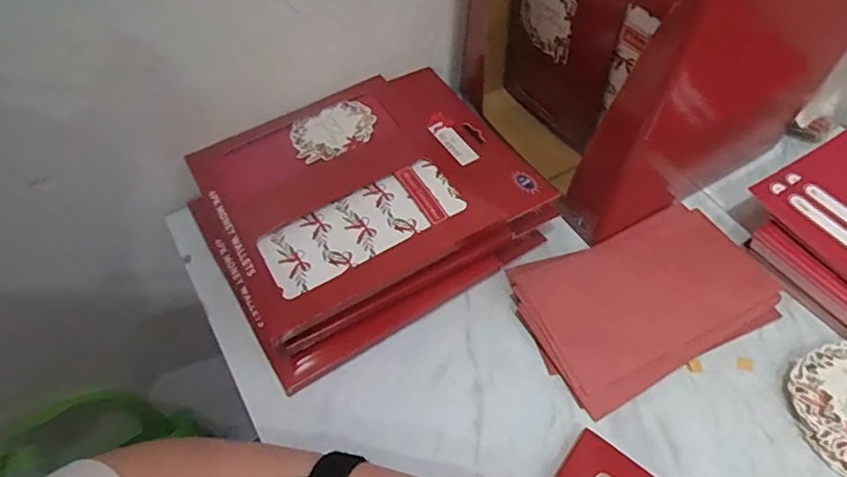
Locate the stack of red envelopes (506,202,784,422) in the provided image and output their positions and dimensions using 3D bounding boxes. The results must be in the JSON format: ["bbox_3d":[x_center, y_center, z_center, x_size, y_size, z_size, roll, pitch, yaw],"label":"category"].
[{"bbox_3d":[0.170,0.044,0.421,0.186,0.012,0.118,-20,57,-12],"label":"stack of red envelopes"}]

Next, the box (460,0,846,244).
[{"bbox_3d":[0.181,-0.182,0.438,0.224,0.227,0.210,-23,58,-15],"label":"box"}]

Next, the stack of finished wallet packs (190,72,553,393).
[{"bbox_3d":[-0.045,-0.035,0.448,0.246,0.052,0.204,-29,60,-18],"label":"stack of finished wallet packs"}]

